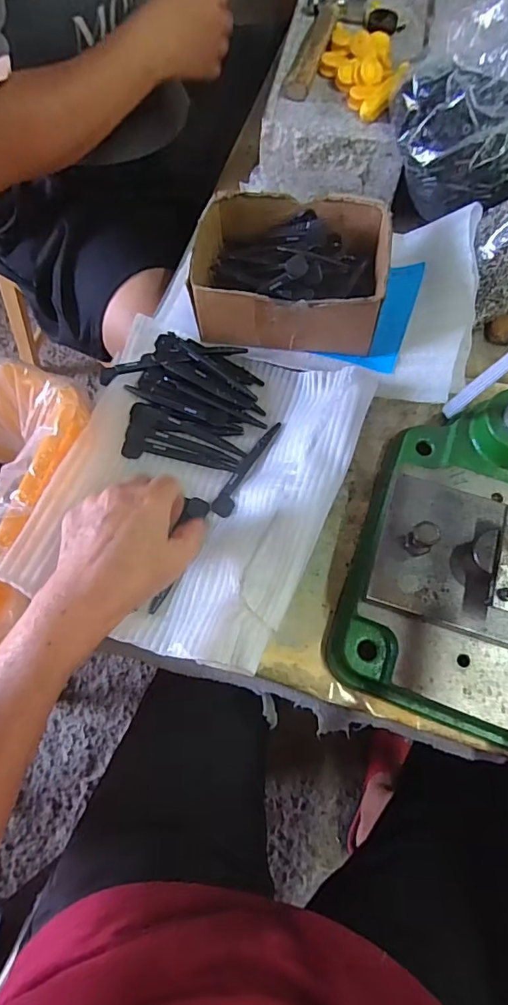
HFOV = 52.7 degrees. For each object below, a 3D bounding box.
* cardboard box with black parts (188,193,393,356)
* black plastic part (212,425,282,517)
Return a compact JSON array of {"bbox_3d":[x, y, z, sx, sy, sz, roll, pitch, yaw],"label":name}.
[{"bbox_3d":[0.035,-0.210,0.460,0.167,0.058,0.126,6,68,1],"label":"cardboard box with black parts"},{"bbox_3d":[-0.005,-0.031,0.435,0.016,0.009,0.098,28,70,10],"label":"black plastic part"}]

